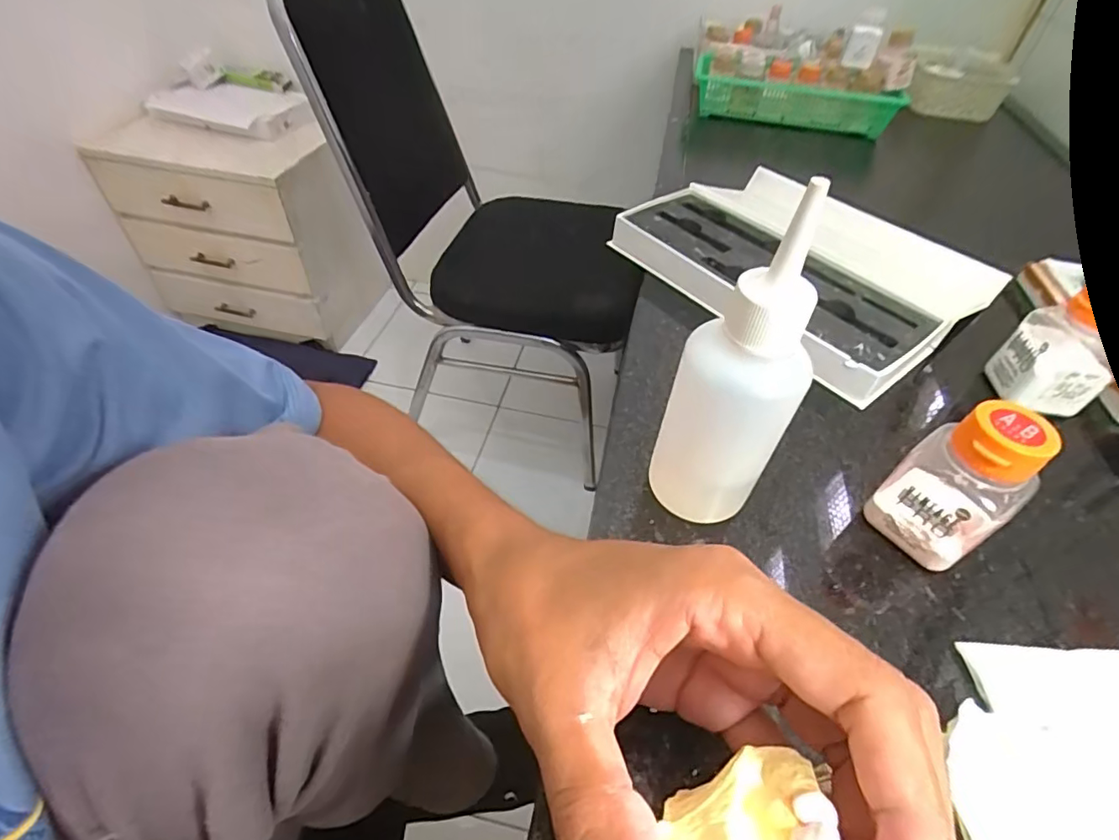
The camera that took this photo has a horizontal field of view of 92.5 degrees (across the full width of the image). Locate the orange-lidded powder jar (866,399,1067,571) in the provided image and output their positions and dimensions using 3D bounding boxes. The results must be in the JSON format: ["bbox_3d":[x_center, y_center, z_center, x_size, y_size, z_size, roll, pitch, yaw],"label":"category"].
[{"bbox_3d":[0.170,0.027,0.226,0.033,0.070,0.039,-21,53,-22],"label":"orange-lidded powder jar"}]

